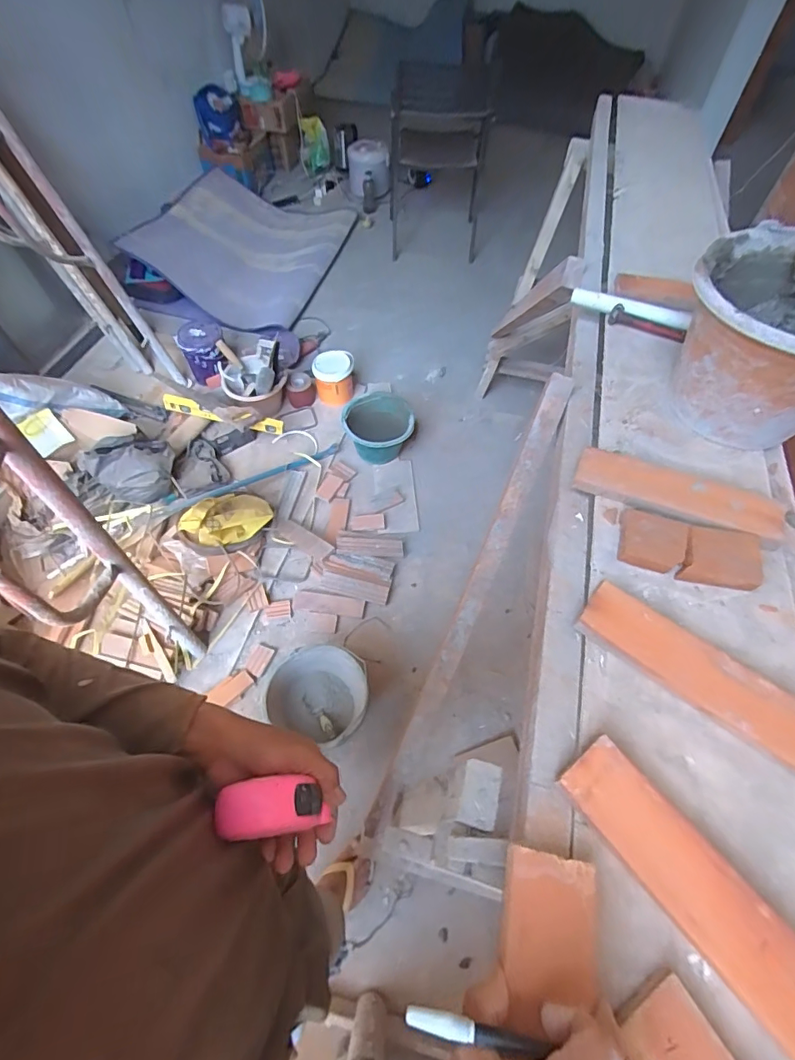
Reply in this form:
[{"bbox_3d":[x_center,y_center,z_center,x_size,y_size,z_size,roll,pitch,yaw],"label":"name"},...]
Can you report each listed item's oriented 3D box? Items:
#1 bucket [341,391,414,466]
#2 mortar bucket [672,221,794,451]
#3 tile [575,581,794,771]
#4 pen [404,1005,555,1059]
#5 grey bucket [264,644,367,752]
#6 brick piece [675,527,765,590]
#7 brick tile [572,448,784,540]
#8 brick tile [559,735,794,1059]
[{"bbox_3d":[-0.075,-0.377,1.823,0.252,0.185,0.262,0,57,-1],"label":"bucket"},{"bbox_3d":[0.451,-0.214,0.565,0.236,0.174,0.239,0,57,-1],"label":"mortar bucket"},{"bbox_3d":[0.283,0.133,0.441,0.224,0.017,0.062,34,63,19],"label":"tile"},{"bbox_3d":[0.079,0.298,0.273,0.150,0.010,0.010,5,57,10],"label":"pen"},{"bbox_3d":[-0.205,0.449,1.309,0.265,0.164,0.221,25,60,14],"label":"grey bucket"},{"bbox_3d":[0.337,0.028,0.499,0.073,0.016,0.065,14,58,8],"label":"brick piece"},{"bbox_3d":[0.321,-0.041,0.552,0.217,0.020,0.070,22,60,13],"label":"brick tile"},{"bbox_3d":[0.222,0.263,0.347,0.058,0.017,0.224,-34,64,-20],"label":"brick tile"}]

